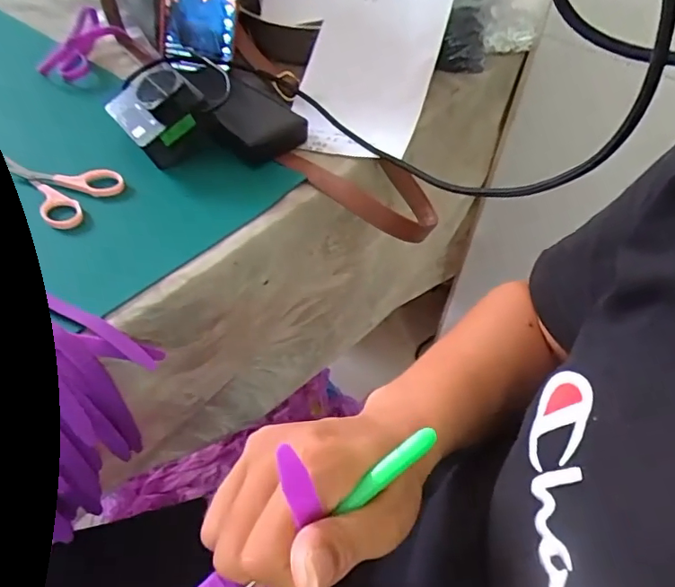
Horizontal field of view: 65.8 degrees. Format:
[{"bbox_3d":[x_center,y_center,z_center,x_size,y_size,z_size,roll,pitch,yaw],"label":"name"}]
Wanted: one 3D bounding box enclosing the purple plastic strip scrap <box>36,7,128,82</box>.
[{"bbox_3d":[-0.284,-0.283,0.587,0.073,0.028,0.149,1,47,-4],"label":"purple plastic strip scrap"}]

